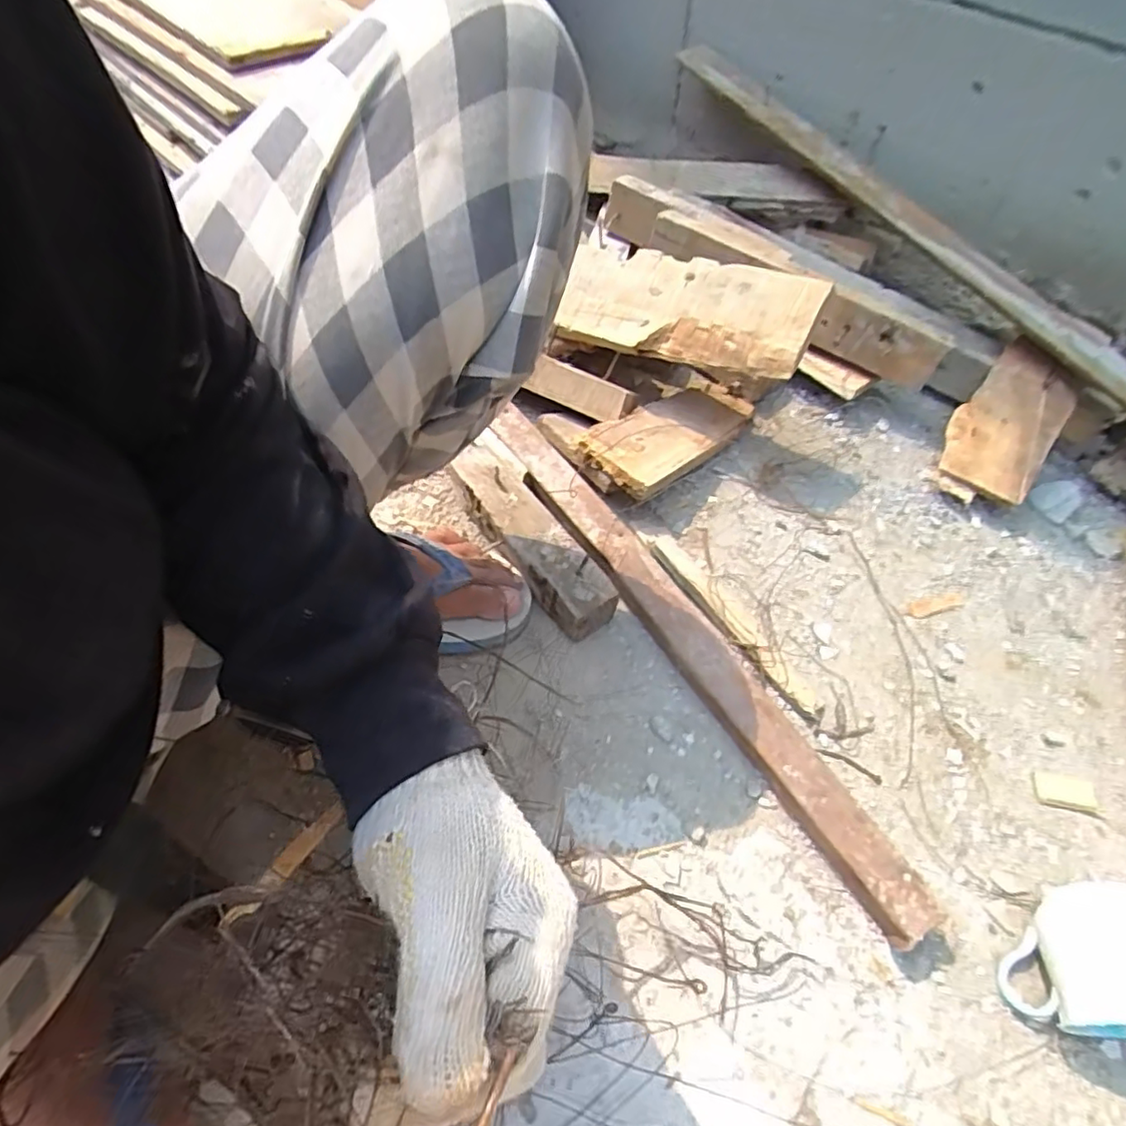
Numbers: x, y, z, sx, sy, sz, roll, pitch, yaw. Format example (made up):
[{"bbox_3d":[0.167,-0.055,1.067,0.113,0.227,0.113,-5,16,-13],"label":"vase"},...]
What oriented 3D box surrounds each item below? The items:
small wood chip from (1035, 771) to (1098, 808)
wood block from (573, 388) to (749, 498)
[{"bbox_3d":[0.376,0.170,0.473,0.043,0.004,0.021,10,57,3],"label":"small wood chip"},{"bbox_3d":[0.105,-0.129,0.627,0.087,0.023,0.192,40,50,20],"label":"wood block"}]

